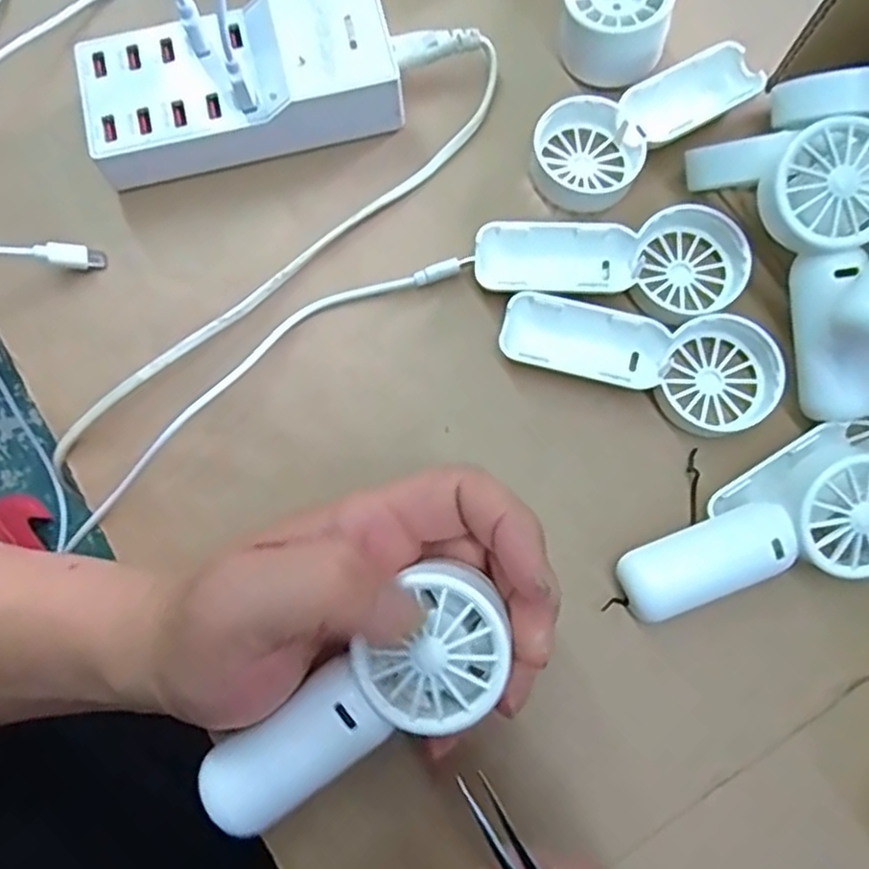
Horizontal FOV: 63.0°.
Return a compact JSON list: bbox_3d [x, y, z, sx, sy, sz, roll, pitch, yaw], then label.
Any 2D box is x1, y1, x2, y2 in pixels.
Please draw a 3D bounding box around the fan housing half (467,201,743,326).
[{"bbox_3d":[0.075,-0.071,0.302,0.110,0.014,0.044,-5,78,-1],"label":"fan housing half"}]

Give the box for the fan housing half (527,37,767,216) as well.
[{"bbox_3d":[0.093,-0.143,0.317,0.108,0.013,0.045,-36,80,-8],"label":"fan housing half"}]

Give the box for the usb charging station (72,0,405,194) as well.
[{"bbox_3d":[-0.085,-0.156,0.313,0.135,0.033,0.064,-13,78,-3],"label":"usb charging station"}]

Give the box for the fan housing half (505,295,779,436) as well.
[{"bbox_3d":[0.086,-0.035,0.294,0.112,0.017,0.046,21,78,4],"label":"fan housing half"}]

